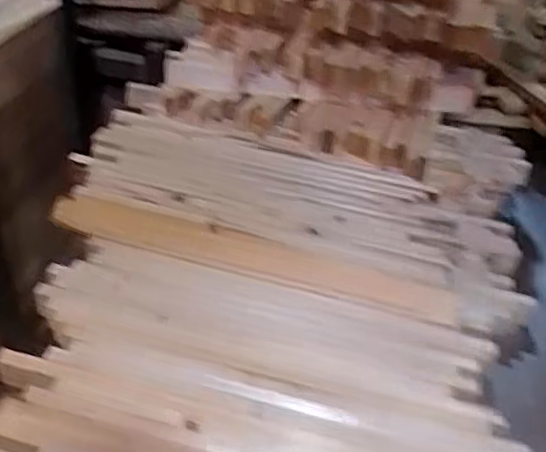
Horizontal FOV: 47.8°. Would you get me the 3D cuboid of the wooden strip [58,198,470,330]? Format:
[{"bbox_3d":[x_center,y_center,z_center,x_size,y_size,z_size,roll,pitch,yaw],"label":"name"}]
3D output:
[{"bbox_3d":[-0.034,0.035,0.785,0.524,0.013,0.052,14,70,9],"label":"wooden strip"}]

